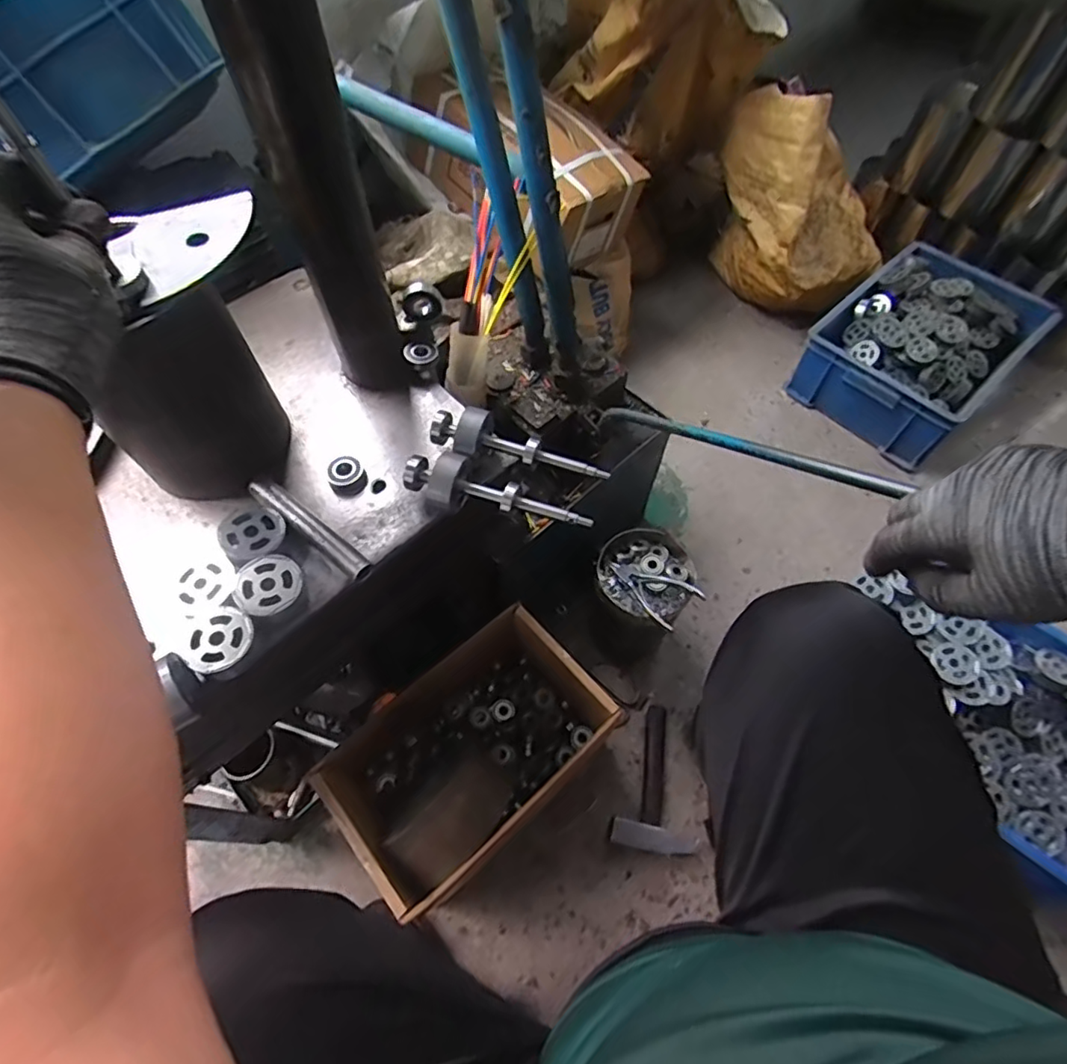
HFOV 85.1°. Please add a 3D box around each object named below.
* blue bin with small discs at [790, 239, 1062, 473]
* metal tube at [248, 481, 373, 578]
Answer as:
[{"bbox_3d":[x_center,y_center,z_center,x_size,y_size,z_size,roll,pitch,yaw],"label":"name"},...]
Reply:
[{"bbox_3d":[0.748,-0.362,1.133,0.429,0.165,0.306,-39,68,-19],"label":"blue bin with small discs"},{"bbox_3d":[-0.192,-0.005,0.504,0.140,0.019,0.022,36,67,18],"label":"metal tube"}]

